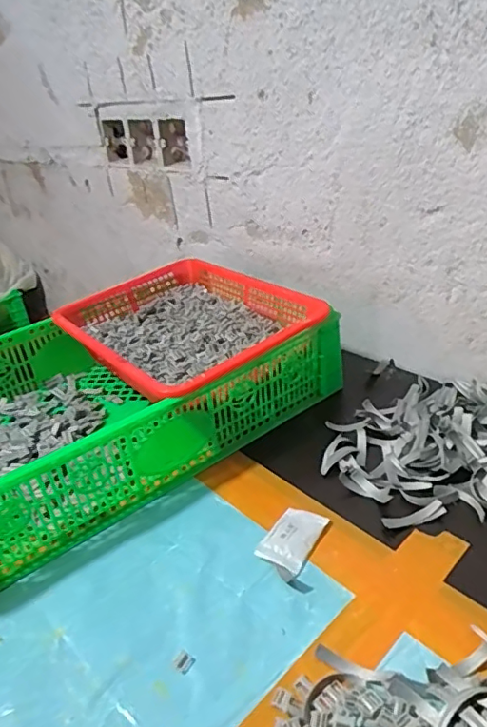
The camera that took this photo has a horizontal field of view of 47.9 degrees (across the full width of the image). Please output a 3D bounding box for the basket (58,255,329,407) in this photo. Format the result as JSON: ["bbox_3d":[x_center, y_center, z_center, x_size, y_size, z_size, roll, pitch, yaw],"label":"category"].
[{"bbox_3d":[-0.068,-0.041,0.680,0.248,0.068,0.306,-26,33,-30],"label":"basket"}]

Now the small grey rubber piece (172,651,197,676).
[{"bbox_3d":[-0.042,0.209,0.384,0.013,0.004,0.013,13,34,33],"label":"small grey rubber piece"}]

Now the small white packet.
[{"bbox_3d":[0.041,0.149,0.466,0.040,0.010,0.070,10,33,29],"label":"small white packet"}]

